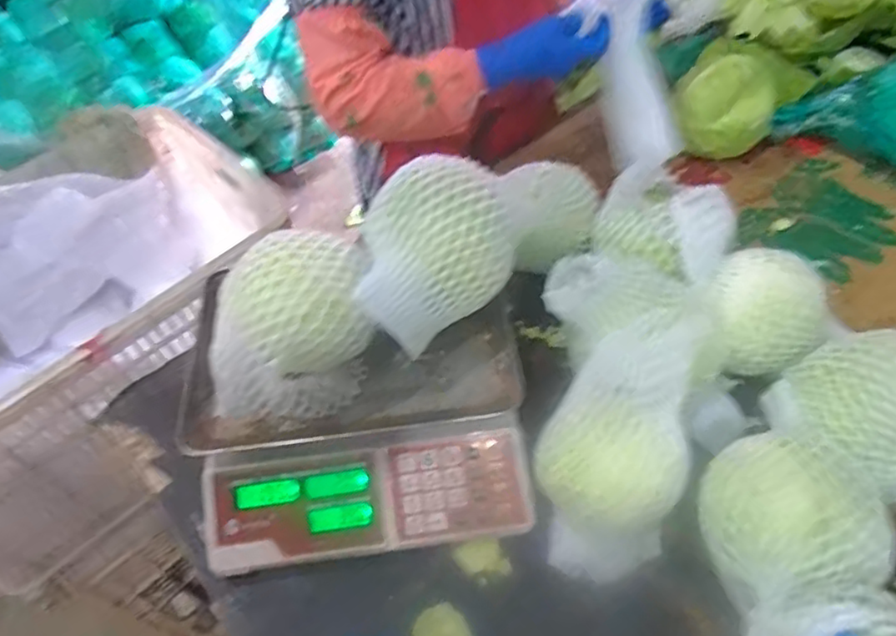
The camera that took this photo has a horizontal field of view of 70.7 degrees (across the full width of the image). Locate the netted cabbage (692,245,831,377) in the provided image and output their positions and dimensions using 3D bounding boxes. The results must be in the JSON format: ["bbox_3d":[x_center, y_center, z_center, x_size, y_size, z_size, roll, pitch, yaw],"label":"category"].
[{"bbox_3d":[0.323,0.006,0.671,0.113,0.112,0.119,-3,52,3],"label":"netted cabbage"}]

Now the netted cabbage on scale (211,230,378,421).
[{"bbox_3d":[-0.140,0.009,0.584,0.136,0.128,0.122,-4,52,3],"label":"netted cabbage on scale"}]

